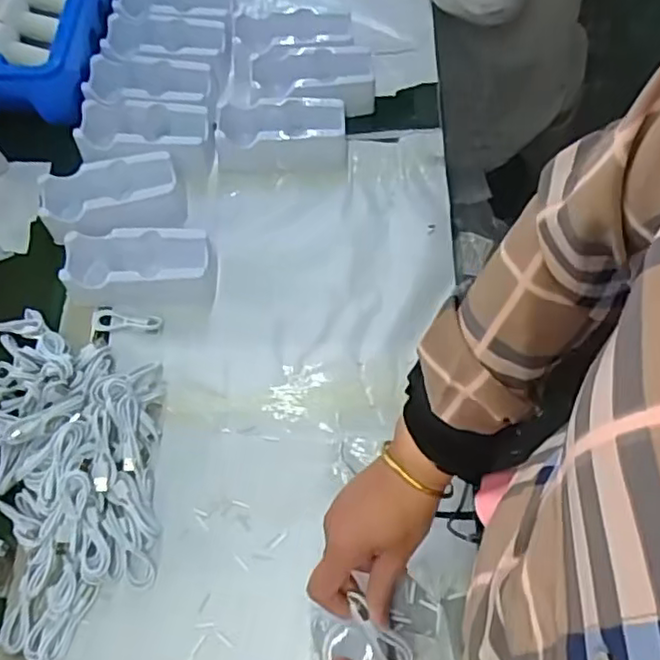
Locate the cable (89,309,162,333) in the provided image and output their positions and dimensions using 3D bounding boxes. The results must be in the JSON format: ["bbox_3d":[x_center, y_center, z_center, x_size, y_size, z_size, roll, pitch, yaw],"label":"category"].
[{"bbox_3d":[-0.226,-0.009,0.722,0.082,0.014,0.025,10,66,4],"label":"cable"}]

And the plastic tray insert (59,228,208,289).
[{"bbox_3d":[-0.212,-0.074,0.721,0.151,0.048,0.064,2,66,0],"label":"plastic tray insert"}]

